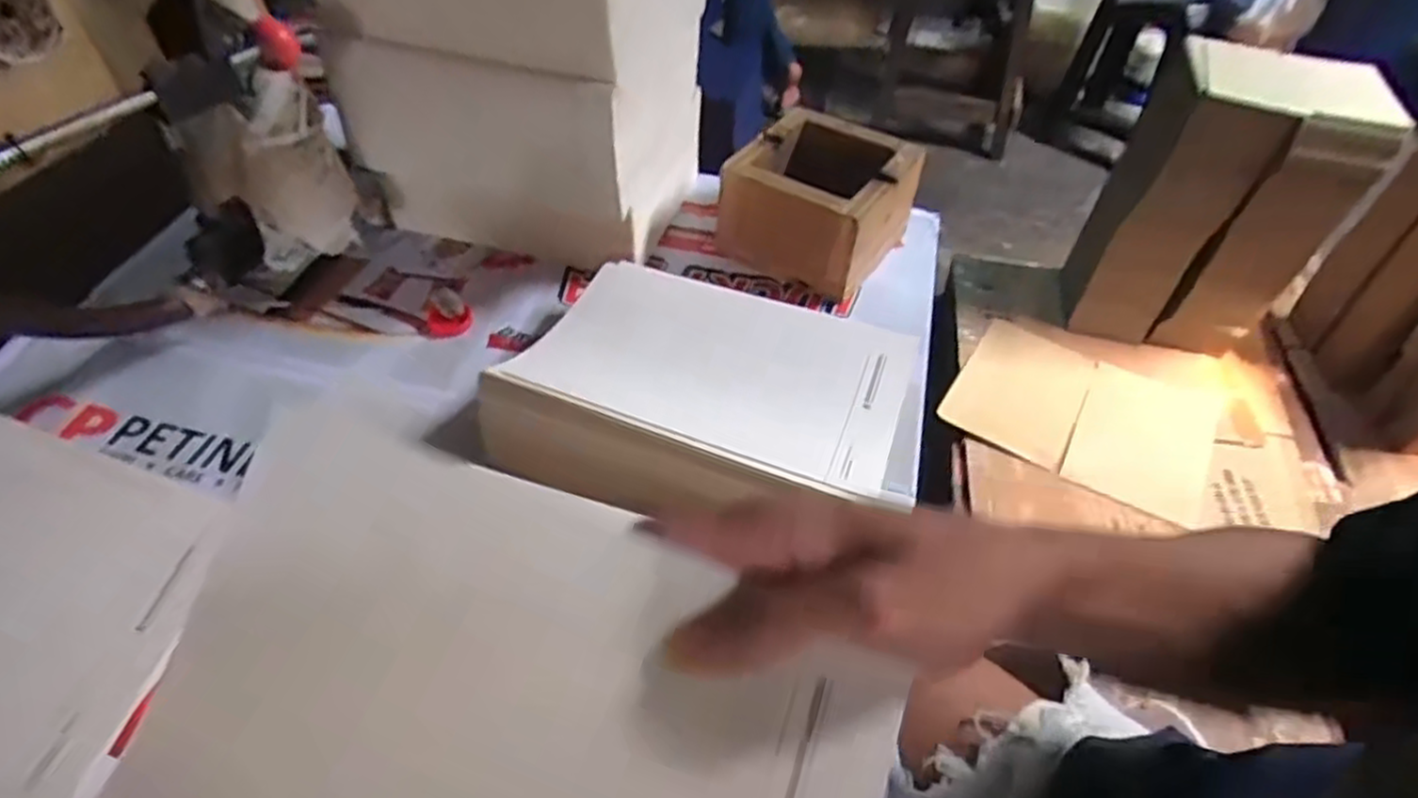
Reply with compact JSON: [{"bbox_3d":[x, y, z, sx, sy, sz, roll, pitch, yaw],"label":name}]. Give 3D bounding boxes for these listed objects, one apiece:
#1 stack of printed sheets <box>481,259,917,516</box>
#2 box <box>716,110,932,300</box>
[{"bbox_3d":[-0.001,0.001,0.471,0.233,0.075,0.186,17,41,7],"label":"stack of printed sheets"},{"bbox_3d":[0.089,-0.161,0.594,0.118,0.078,0.120,28,53,24],"label":"box"}]

